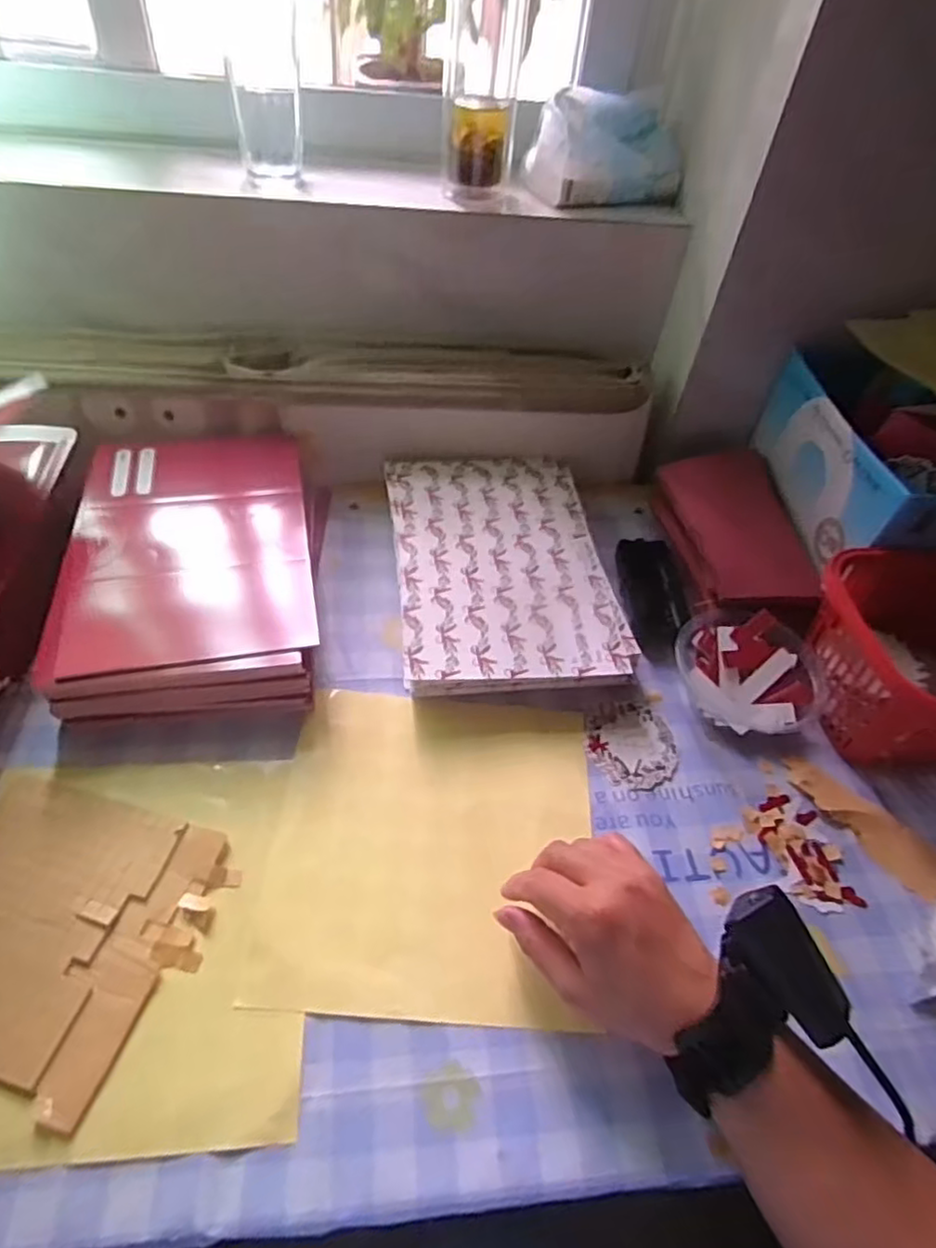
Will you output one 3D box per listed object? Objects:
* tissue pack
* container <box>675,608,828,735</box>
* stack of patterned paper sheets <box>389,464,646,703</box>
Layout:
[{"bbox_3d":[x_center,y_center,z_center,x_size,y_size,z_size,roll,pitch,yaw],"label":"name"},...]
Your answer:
[{"bbox_3d":[0.131,-0.442,0.630,0.136,0.078,0.066,-9,51,-14],"label":"tissue pack"},{"bbox_3d":[0.226,0.036,0.546,0.098,0.041,0.107,3,49,-4],"label":"container"},{"bbox_3d":[0.025,-0.051,0.602,0.178,0.042,0.269,-3,48,-9],"label":"stack of patterned paper sheets"}]

